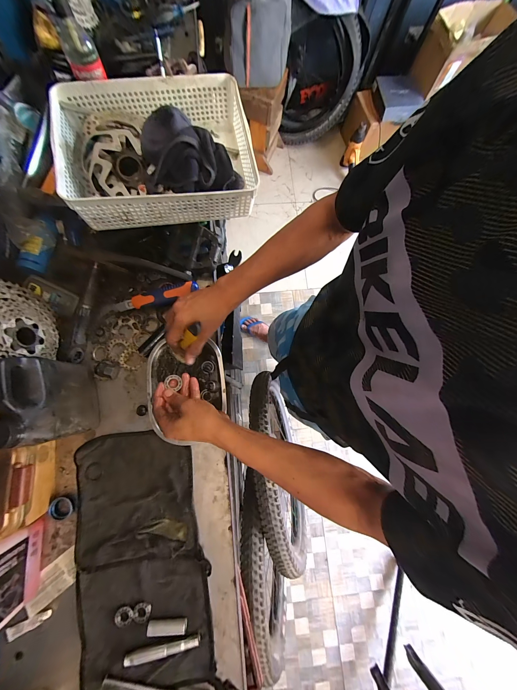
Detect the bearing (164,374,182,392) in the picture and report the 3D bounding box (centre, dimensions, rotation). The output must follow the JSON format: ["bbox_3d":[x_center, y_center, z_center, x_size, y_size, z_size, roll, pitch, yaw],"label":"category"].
[{"bbox_3d":[-0.152,0.066,0.437,0.026,0.007,0.026,11,85,-25],"label":"bearing"}]

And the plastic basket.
[{"bbox_3d":[-0.180,-0.356,0.464,0.323,0.106,0.241,-10,80,-4],"label":"plastic basket"}]

